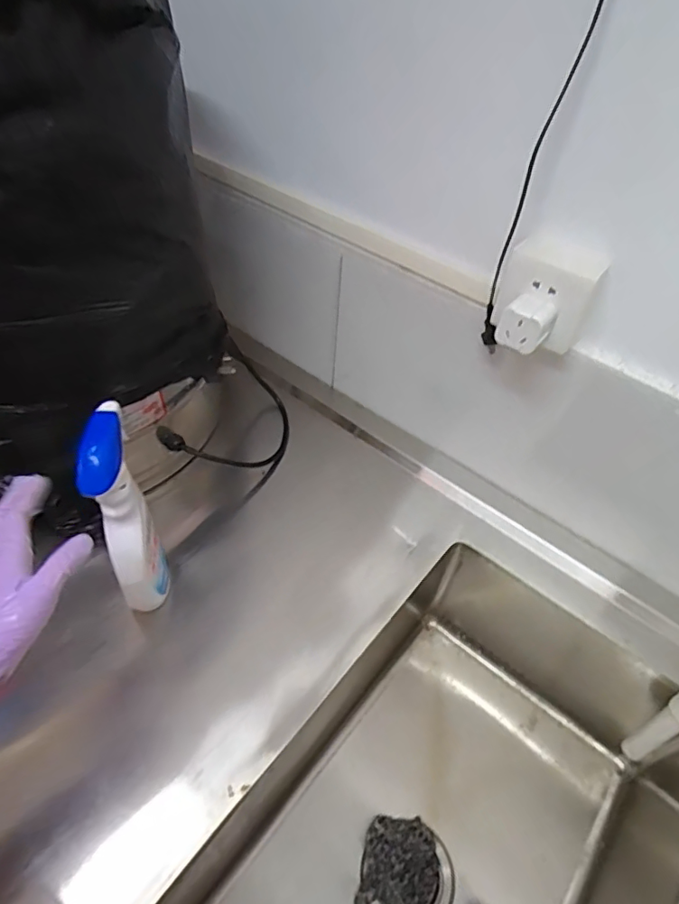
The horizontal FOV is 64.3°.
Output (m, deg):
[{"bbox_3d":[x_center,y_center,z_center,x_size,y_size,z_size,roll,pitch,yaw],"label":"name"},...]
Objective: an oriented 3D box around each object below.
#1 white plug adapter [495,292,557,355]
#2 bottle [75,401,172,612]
[{"bbox_3d":[0.186,-0.127,0.539,0.044,0.045,0.039,33,55,21],"label":"white plug adapter"},{"bbox_3d":[-0.218,0.071,0.555,0.043,0.231,0.103,-12,52,-15],"label":"bottle"}]

